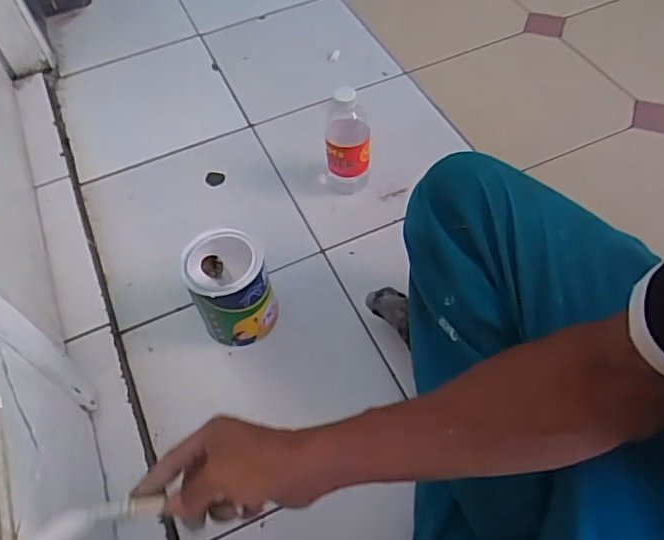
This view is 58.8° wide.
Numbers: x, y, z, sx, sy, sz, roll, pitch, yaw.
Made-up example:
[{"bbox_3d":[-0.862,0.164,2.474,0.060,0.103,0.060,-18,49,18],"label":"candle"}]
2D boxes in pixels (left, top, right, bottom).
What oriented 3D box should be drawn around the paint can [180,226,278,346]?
[{"bbox_3d":[-0.126,0.027,0.736,0.088,0.132,0.095,-2,55,3],"label":"paint can"}]

